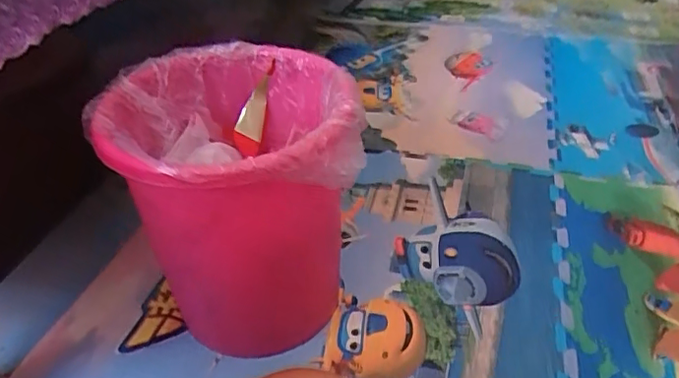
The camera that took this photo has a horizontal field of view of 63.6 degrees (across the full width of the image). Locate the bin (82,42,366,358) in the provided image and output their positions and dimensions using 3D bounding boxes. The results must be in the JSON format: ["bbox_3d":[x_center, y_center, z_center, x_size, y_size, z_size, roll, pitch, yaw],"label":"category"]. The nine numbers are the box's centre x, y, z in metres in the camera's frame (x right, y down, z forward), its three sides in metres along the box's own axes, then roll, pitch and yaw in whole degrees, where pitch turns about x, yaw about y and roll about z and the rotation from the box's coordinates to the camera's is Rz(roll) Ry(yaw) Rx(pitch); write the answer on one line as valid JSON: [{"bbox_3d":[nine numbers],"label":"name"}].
[{"bbox_3d":[-0.117,0.012,0.663,0.261,0.282,0.317,-7,37,-6],"label":"bin"}]

